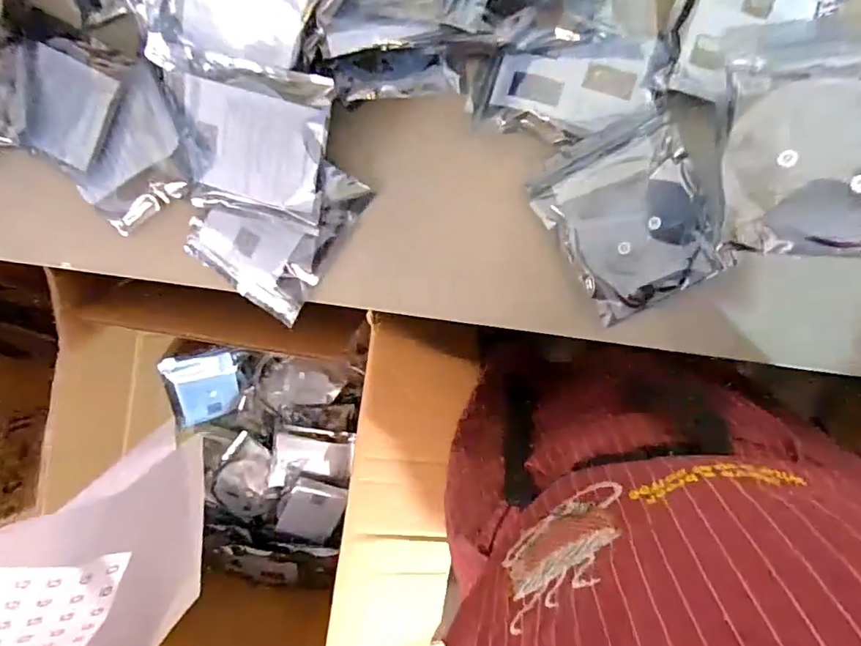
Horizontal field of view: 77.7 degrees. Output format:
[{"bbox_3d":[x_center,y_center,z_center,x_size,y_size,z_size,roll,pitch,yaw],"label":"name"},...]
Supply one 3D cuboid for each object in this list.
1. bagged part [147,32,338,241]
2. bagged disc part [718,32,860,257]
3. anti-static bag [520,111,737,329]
[{"bbox_3d":[-0.166,-0.157,0.454,0.159,0.015,0.122,17,113,8],"label":"bagged part"},{"bbox_3d":[0.247,-0.112,0.321,0.122,0.016,0.142,3,83,29],"label":"bagged disc part"},{"bbox_3d":[0.163,-0.084,0.440,0.118,0.009,0.144,-26,93,9],"label":"anti-static bag"}]

